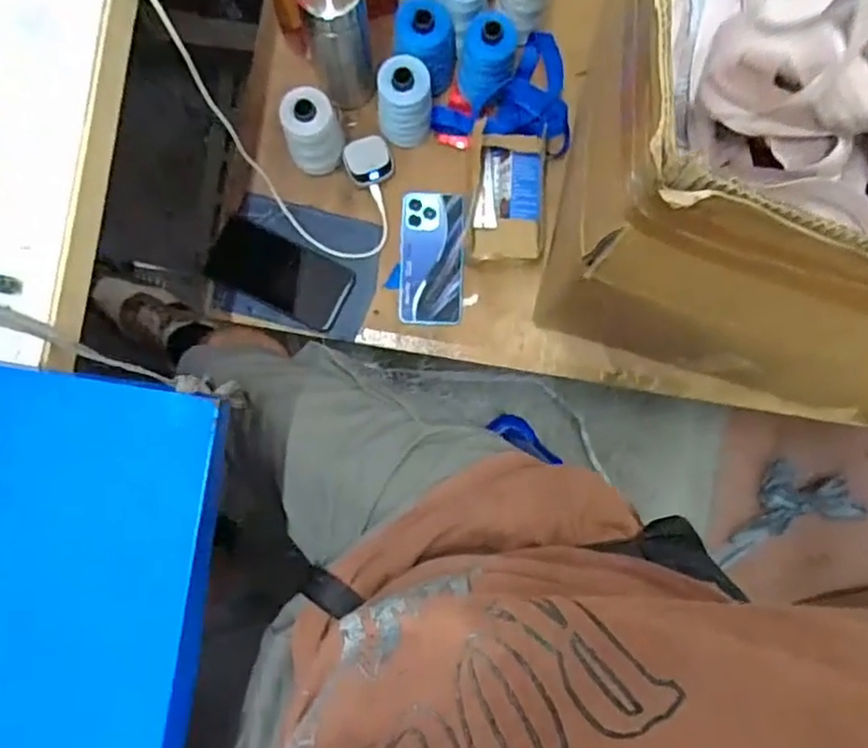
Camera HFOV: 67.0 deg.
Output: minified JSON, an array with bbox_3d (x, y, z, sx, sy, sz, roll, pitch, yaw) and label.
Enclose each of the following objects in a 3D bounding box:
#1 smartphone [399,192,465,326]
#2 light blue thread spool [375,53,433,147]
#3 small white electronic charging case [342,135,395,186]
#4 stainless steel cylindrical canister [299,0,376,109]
[{"bbox_3d":[-0.003,-0.145,0.822,0.079,0.016,0.164,1,89,4],"label":"smartphone"},{"bbox_3d":[-0.035,-0.319,0.773,0.062,0.104,0.059,-7,86,-3],"label":"light blue thread spool"},{"bbox_3d":[-0.080,-0.263,0.812,0.057,0.023,0.052,-15,87,-3],"label":"small white electronic charging case"},{"bbox_3d":[-0.102,-0.366,0.726,0.065,0.202,0.069,0,86,-2],"label":"stainless steel cylindrical canister"}]

